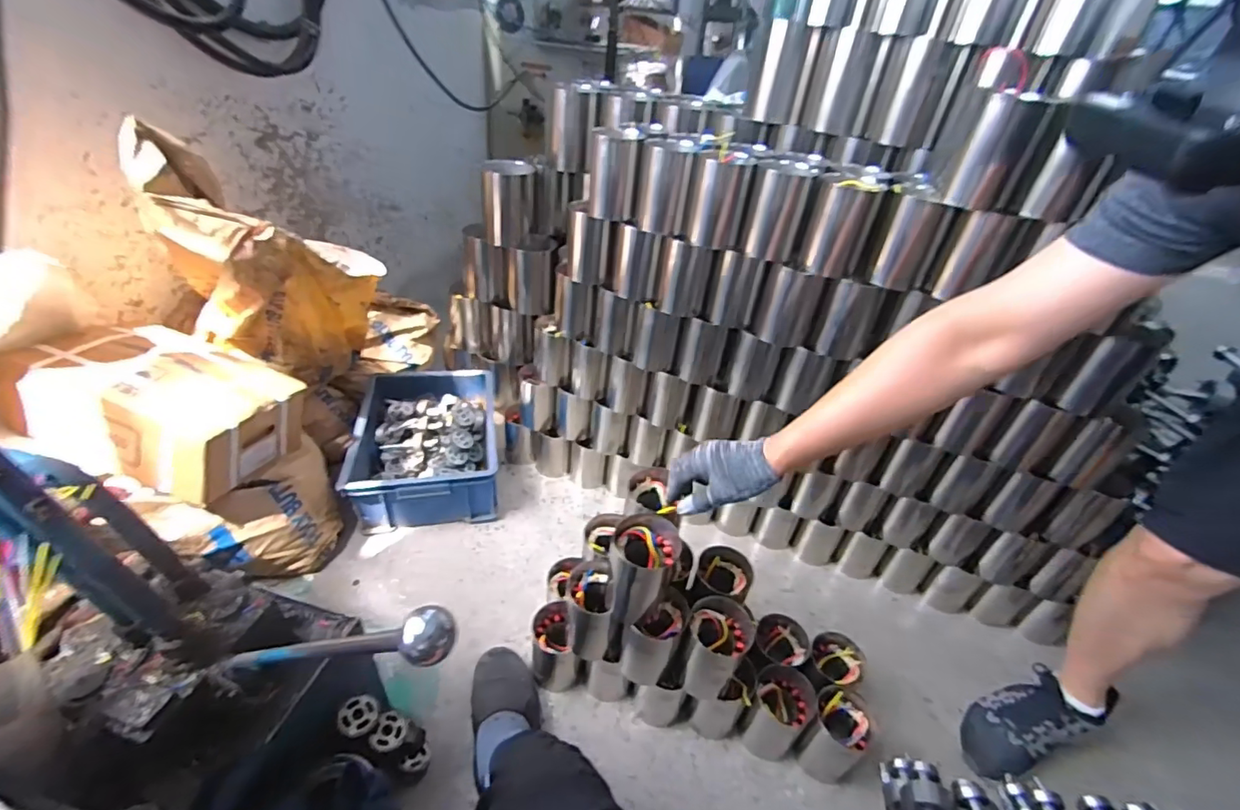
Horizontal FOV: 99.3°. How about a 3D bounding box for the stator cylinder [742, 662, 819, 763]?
[{"bbox_3d":[0.254,0.505,0.862,0.091,0.119,0.098,23,39,19],"label":"stator cylinder"}]

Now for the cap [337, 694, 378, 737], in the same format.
[{"bbox_3d":[-0.339,0.403,0.683,0.047,0.006,0.047,25,36,-20],"label":"cap"}]

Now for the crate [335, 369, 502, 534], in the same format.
[{"bbox_3d":[-0.455,0.094,1.272,0.302,0.159,0.410,-2,38,-13],"label":"crate"}]

